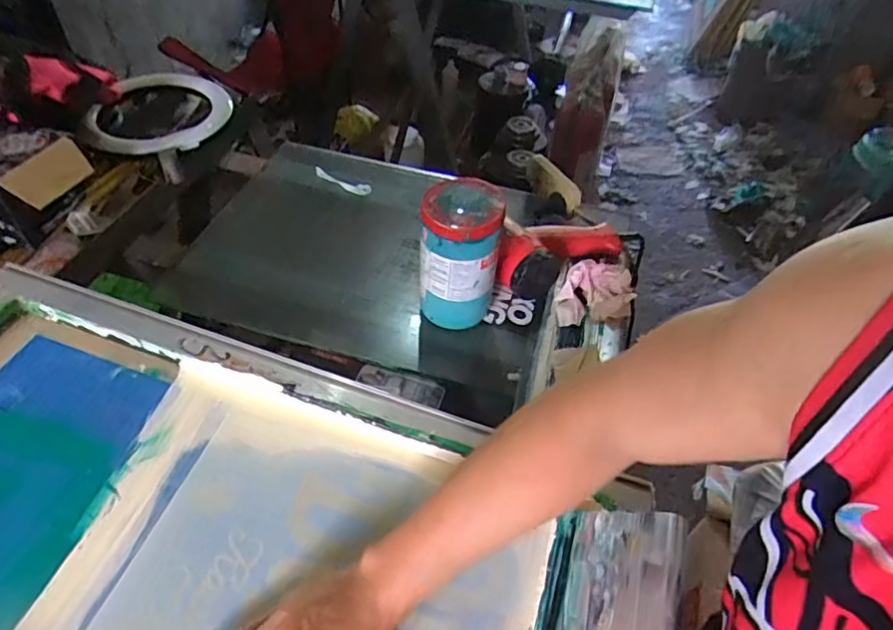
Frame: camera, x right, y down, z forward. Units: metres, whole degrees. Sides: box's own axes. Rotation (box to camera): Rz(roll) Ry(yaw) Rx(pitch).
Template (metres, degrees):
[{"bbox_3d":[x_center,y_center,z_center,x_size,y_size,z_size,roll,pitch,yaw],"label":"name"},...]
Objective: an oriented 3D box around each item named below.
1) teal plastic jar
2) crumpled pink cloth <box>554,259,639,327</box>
[{"bbox_3d":[0.017,-0.081,0.705,0.092,0.155,0.108,7,47,2],"label":"teal plastic jar"},{"bbox_3d":[0.191,-0.030,0.750,0.101,0.028,0.080,-13,75,6],"label":"crumpled pink cloth"}]

